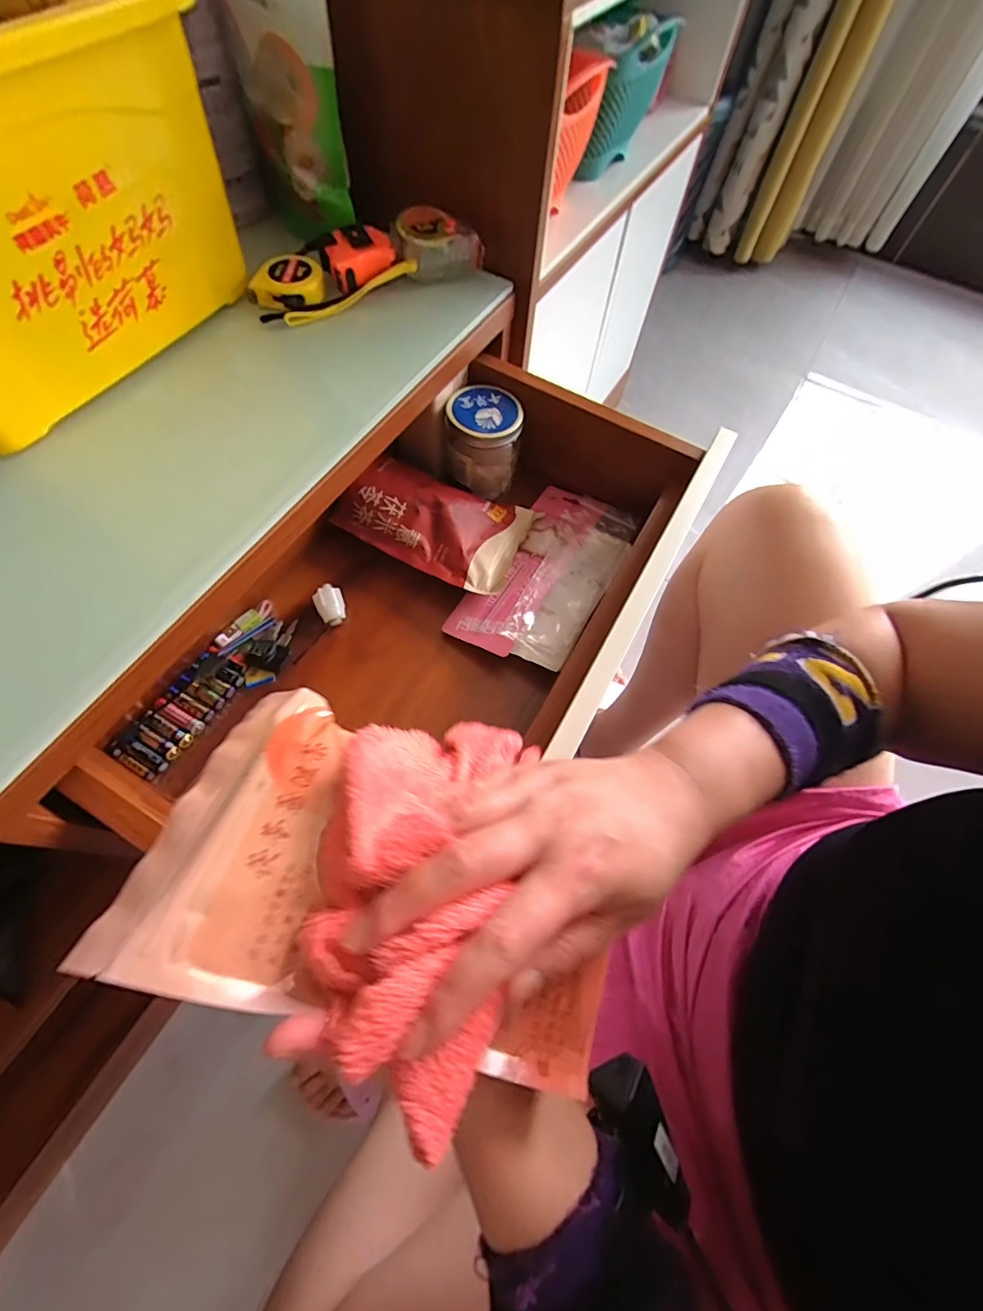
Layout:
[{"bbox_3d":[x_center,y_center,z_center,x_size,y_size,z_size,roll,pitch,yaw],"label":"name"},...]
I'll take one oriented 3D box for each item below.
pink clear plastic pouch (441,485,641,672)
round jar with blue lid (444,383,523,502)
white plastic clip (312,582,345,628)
[{"bbox_3d":[0.064,-0.093,0.537,0.124,0.028,0.232,29,67,10],"label":"pink clear plastic pouch"},{"bbox_3d":[-0.009,-0.243,0.568,0.078,0.090,0.078,1,65,-2],"label":"round jar with blue lid"},{"bbox_3d":[-0.166,-0.052,0.512,0.028,0.021,0.039,-25,68,-14],"label":"white plastic clip"}]

